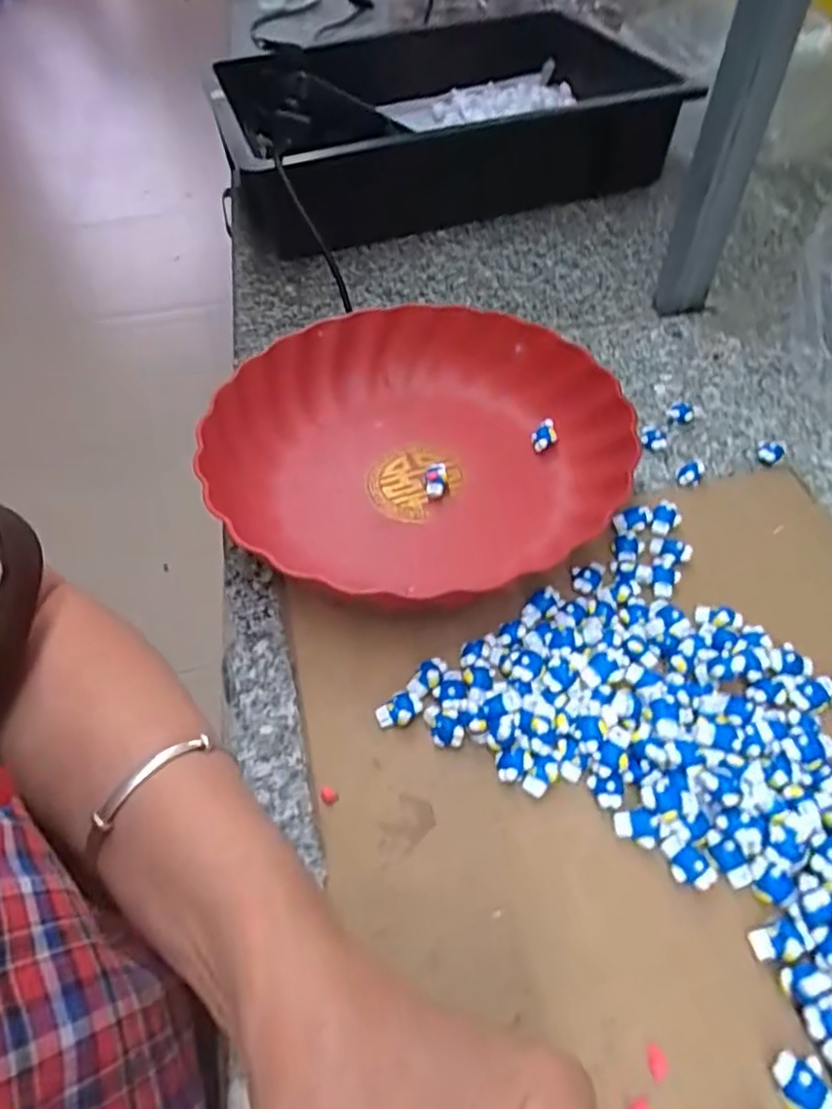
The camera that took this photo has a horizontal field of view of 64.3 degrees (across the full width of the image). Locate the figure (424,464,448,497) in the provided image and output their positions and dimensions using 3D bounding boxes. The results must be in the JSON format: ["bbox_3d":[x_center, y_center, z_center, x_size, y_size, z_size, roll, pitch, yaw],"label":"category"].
[{"bbox_3d":[0.012,-0.045,0.406,0.013,0.013,0.019,5,52,6],"label":"figure"}]

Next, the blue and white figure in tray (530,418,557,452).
[{"bbox_3d":[0.083,-0.077,0.427,0.018,0.011,0.014,-29,57,-19],"label":"blue and white figure in tray"}]

